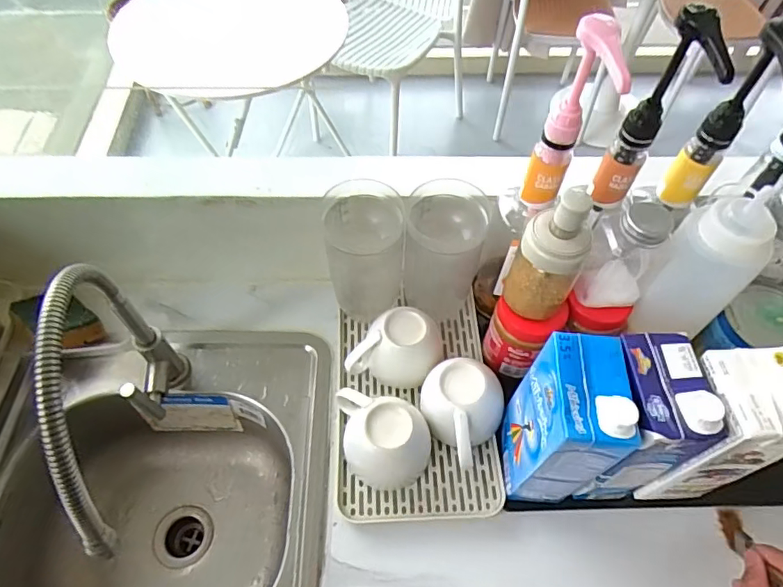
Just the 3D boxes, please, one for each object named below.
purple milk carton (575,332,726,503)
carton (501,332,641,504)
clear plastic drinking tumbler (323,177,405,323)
[{"bbox_3d":[0.225,0.122,0.491,0.065,0.187,0.097,2,56,-1],"label":"purple milk carton"},{"bbox_3d":[0.158,0.128,0.494,0.070,0.202,0.097,1,56,-2],"label":"carton"},{"bbox_3d":[-0.034,-0.048,0.614,0.081,0.164,0.081,1,56,-2],"label":"clear plastic drinking tumbler"}]

